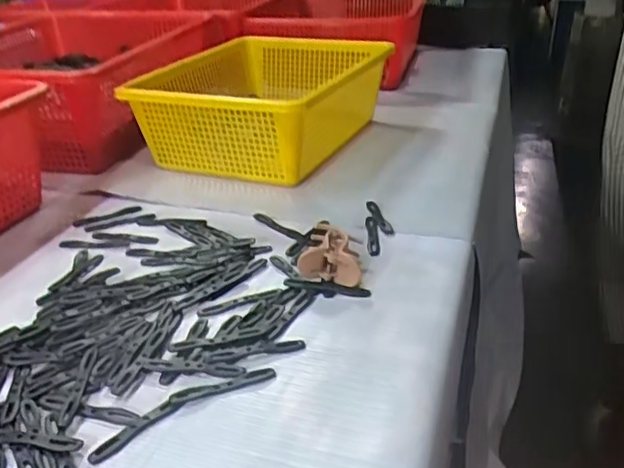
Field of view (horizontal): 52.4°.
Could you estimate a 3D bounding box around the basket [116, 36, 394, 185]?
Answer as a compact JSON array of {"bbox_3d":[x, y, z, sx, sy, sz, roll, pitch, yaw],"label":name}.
[{"bbox_3d":[-0.045,-0.172,0.810,0.245,0.110,0.364,10,31,23],"label":"basket"}]

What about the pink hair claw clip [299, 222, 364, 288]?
[{"bbox_3d":[0.017,0.015,0.529,0.048,0.030,0.056,0,28,5],"label":"pink hair claw clip"}]

